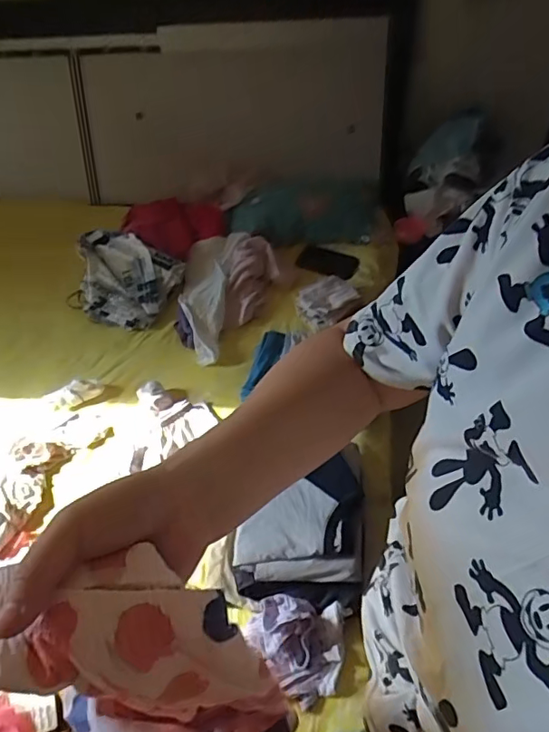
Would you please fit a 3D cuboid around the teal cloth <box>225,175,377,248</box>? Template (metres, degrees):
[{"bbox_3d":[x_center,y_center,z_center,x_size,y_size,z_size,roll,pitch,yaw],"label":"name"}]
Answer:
[{"bbox_3d":[0.089,-0.437,1.478,0.446,0.109,0.203,-5,49,-2],"label":"teal cloth"}]

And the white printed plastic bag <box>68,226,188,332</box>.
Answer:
[{"bbox_3d":[-0.394,-0.221,1.352,0.269,0.139,0.212,7,50,9],"label":"white printed plastic bag"}]

